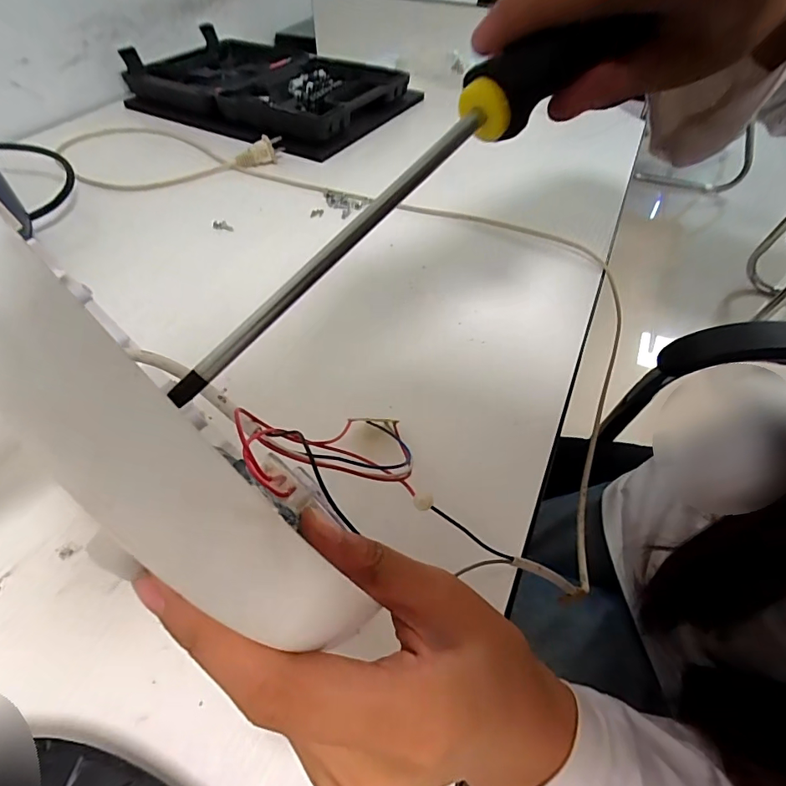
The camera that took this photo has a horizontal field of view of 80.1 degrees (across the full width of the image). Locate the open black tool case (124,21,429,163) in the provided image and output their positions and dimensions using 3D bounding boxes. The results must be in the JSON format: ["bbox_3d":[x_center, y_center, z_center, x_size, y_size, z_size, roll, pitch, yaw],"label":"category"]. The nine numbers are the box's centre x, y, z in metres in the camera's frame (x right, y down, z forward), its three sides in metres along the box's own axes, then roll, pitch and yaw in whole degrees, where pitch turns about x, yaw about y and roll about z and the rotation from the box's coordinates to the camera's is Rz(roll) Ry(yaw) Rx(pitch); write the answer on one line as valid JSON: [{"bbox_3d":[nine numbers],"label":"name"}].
[{"bbox_3d":[-0.177,-0.434,0.665,0.375,0.041,0.262,29,55,22],"label":"open black tool case"}]

